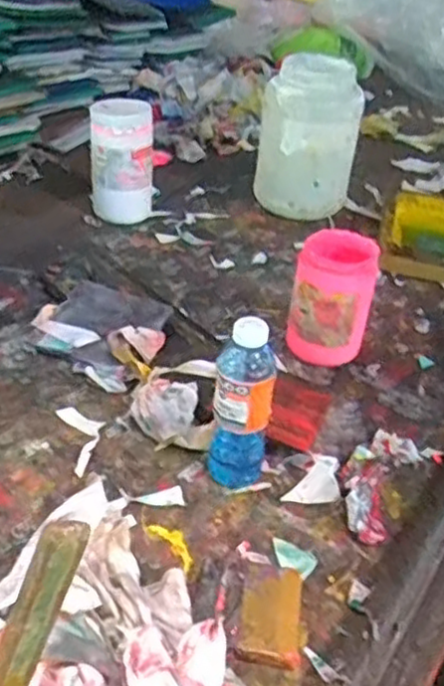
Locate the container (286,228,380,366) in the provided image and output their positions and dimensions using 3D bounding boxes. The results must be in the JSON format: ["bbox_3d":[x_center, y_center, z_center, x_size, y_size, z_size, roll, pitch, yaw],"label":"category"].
[{"bbox_3d":[0.135,-0.050,0.886,0.095,0.155,0.080,17,37,13],"label":"container"}]

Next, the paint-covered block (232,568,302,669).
[{"bbox_3d":[0.039,0.228,0.605,0.053,0.020,0.085,8,36,1],"label":"paint-covered block"}]

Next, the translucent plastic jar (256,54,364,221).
[{"bbox_3d":[0.144,-0.337,1.206,0.157,0.240,0.137,11,36,5],"label":"translucent plastic jar"}]

